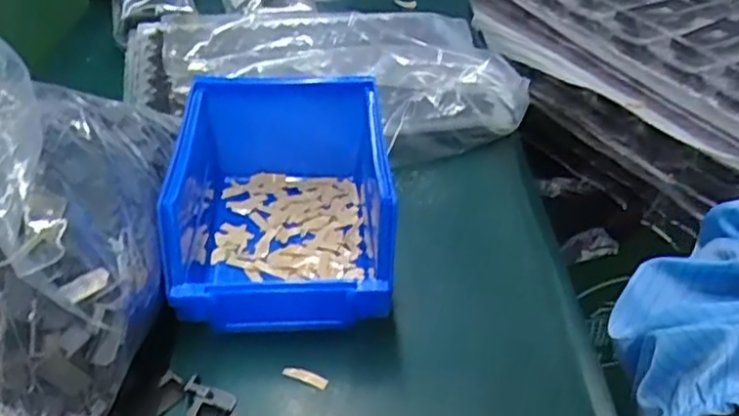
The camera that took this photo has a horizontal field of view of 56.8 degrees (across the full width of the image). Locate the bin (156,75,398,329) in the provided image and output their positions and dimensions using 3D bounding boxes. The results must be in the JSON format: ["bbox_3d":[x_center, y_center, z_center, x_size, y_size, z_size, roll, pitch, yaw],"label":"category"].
[{"bbox_3d":[-0.046,-0.004,0.363,0.106,0.069,0.138,-2,40,-4],"label":"bin"}]

